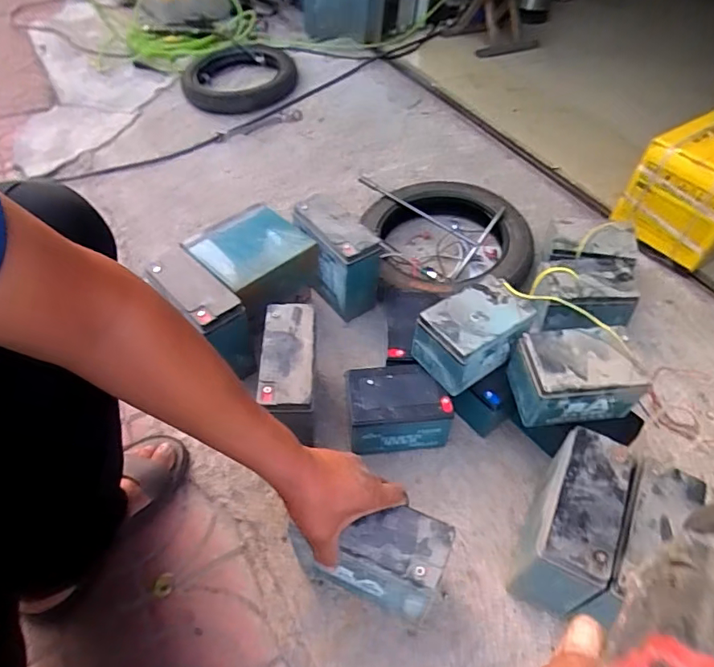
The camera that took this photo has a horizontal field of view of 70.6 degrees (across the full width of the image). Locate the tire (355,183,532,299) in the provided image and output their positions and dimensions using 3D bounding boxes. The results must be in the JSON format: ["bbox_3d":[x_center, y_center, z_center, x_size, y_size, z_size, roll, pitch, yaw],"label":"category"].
[{"bbox_3d":[0.195,-0.190,1.028,0.323,0.085,0.334,3,49,-3],"label":"tire"}]

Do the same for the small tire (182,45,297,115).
[{"bbox_3d":[-0.330,-0.735,1.431,0.316,0.057,0.365,2,49,-4],"label":"small tire"}]

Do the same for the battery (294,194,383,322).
[{"bbox_3d":[-0.042,-0.140,0.946,0.090,0.172,0.169,-25,56,-25],"label":"battery"}]

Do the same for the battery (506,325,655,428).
[{"bbox_3d":[0.306,0.060,0.714,0.158,0.096,0.101,0,49,-6],"label":"battery"}]

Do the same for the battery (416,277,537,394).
[{"bbox_3d":[0.172,0.001,0.759,0.150,0.096,0.102,-25,56,-25],"label":"battery"}]

